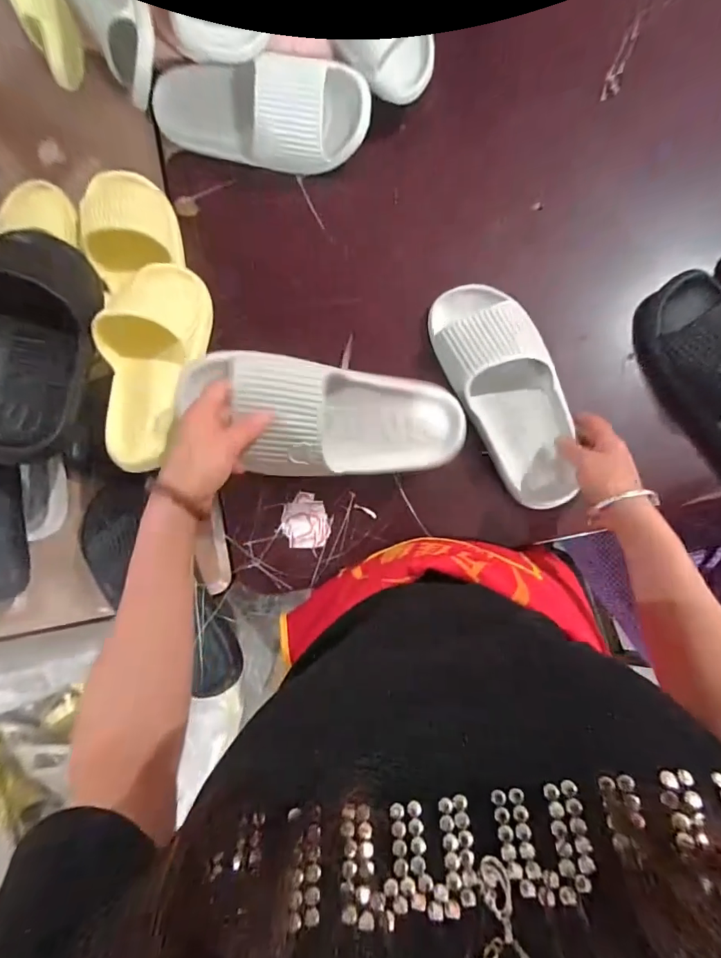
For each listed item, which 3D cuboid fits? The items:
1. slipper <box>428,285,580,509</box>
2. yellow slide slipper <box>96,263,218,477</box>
[{"bbox_3d":[0.169,-0.101,0.504,0.106,0.058,0.264,-23,85,1],"label":"slipper"},{"bbox_3d":[-0.222,-0.135,0.480,0.105,0.056,0.249,4,74,3],"label":"yellow slide slipper"}]

